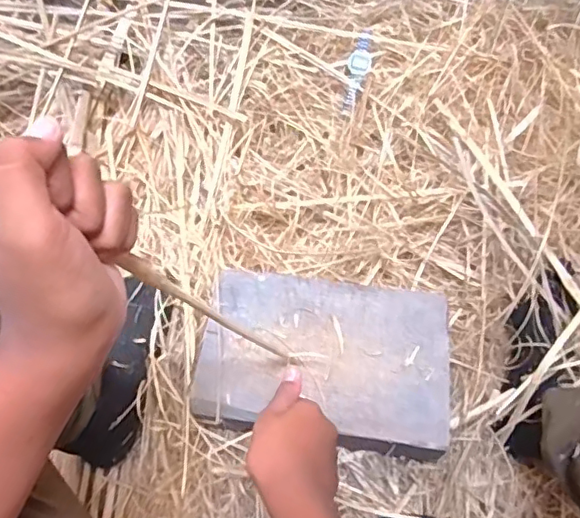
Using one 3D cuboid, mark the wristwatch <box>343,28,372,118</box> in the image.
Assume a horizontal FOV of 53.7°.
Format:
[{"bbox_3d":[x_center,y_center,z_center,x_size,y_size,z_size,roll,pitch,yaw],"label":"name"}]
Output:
[{"bbox_3d":[0.103,-0.282,0.861,0.033,0.022,0.160,11,62,5],"label":"wristwatch"}]

